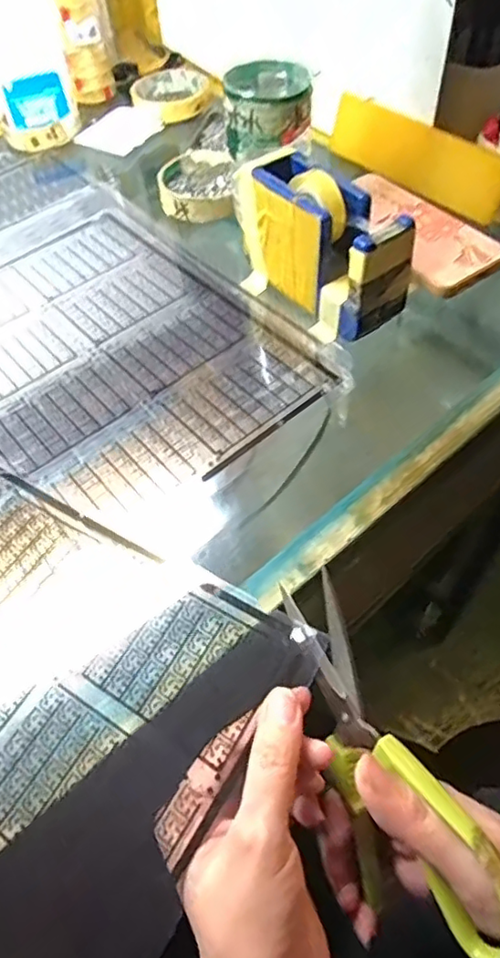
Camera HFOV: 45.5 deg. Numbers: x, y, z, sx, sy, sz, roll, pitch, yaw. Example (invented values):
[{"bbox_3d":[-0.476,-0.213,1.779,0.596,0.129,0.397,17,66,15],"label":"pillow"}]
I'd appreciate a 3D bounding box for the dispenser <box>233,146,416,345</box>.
[{"bbox_3d":[0.046,-0.163,0.418,0.056,0.081,0.134,-32,57,-17],"label":"dispenser"}]

